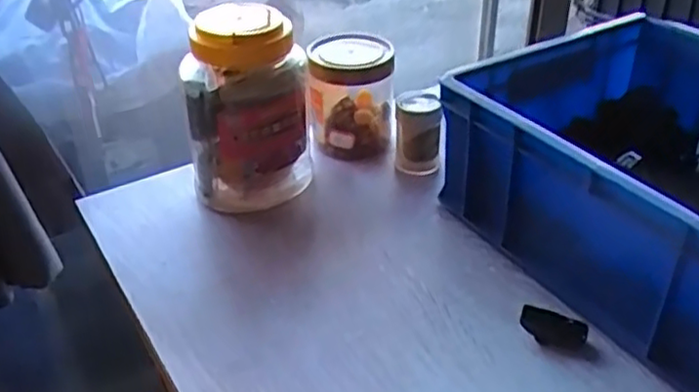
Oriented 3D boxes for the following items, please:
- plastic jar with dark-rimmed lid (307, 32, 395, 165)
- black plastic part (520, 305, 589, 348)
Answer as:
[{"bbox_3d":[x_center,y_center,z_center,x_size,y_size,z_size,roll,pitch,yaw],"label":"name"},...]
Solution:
[{"bbox_3d":[0.003,-0.099,0.690,0.086,0.110,0.091,-1,35,1],"label":"plastic jar with dark-rimmed lid"},{"bbox_3d":[0.146,0.096,0.481,0.046,0.017,0.019,19,44,10],"label":"black plastic part"}]

